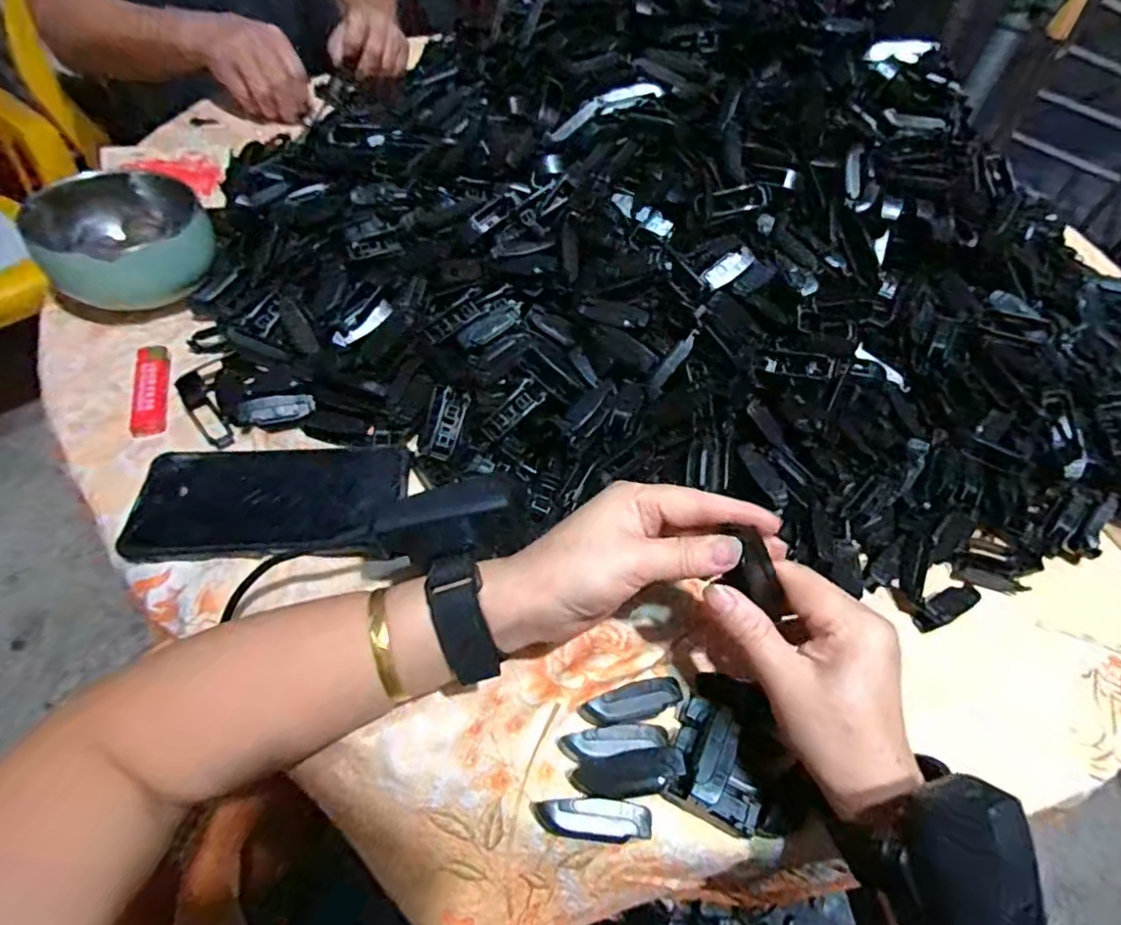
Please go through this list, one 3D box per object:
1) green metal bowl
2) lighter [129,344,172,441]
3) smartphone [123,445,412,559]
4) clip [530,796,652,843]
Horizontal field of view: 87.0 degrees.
[{"bbox_3d":[-0.335,-0.167,0.462,0.113,0.068,0.125,-36,64,-28],"label":"green metal bowl"},{"bbox_3d":[-0.292,-0.053,0.421,0.021,0.010,0.081,-13,55,-15],"label":"lighter"},{"bbox_3d":[-0.182,0.024,0.376,0.161,0.013,0.076,1,53,-5],"label":"smartphone"},{"bbox_3d":[0.016,0.172,0.287,0.057,0.008,0.018,8,53,0],"label":"clip"}]

